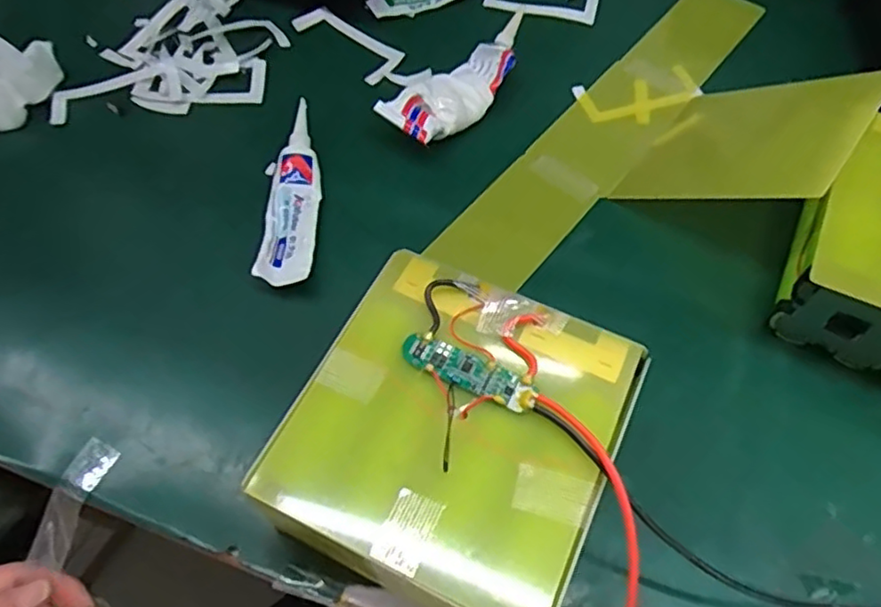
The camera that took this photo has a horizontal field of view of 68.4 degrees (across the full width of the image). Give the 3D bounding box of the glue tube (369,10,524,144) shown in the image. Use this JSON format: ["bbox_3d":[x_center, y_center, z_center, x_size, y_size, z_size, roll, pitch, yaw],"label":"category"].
[{"bbox_3d":[0.019,-0.172,0.495,0.048,0.030,0.155,32,65,18],"label":"glue tube"}]

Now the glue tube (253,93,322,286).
[{"bbox_3d":[-0.102,-0.079,0.442,0.036,0.015,0.152,-5,60,-2],"label":"glue tube"}]

